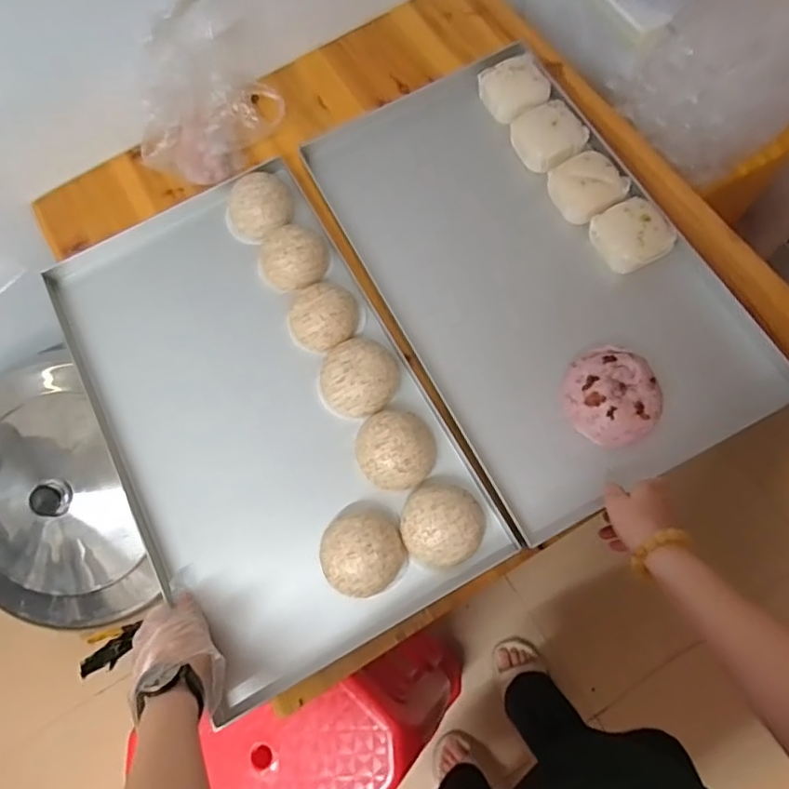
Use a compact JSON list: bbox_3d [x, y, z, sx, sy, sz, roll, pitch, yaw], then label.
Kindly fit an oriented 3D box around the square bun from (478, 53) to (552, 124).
[{"bbox_3d":[0.163,-0.419,0.774,0.081,0.046,0.093,-33,75,-11],"label":"square bun"}]

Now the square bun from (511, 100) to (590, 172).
[{"bbox_3d":[0.204,-0.341,0.747,0.081,0.040,0.088,-28,74,-10],"label":"square bun"}]

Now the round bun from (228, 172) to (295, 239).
[{"bbox_3d":[-0.176,-0.249,0.746,0.085,0.049,0.077,-10,72,-4],"label":"round bun"}]

